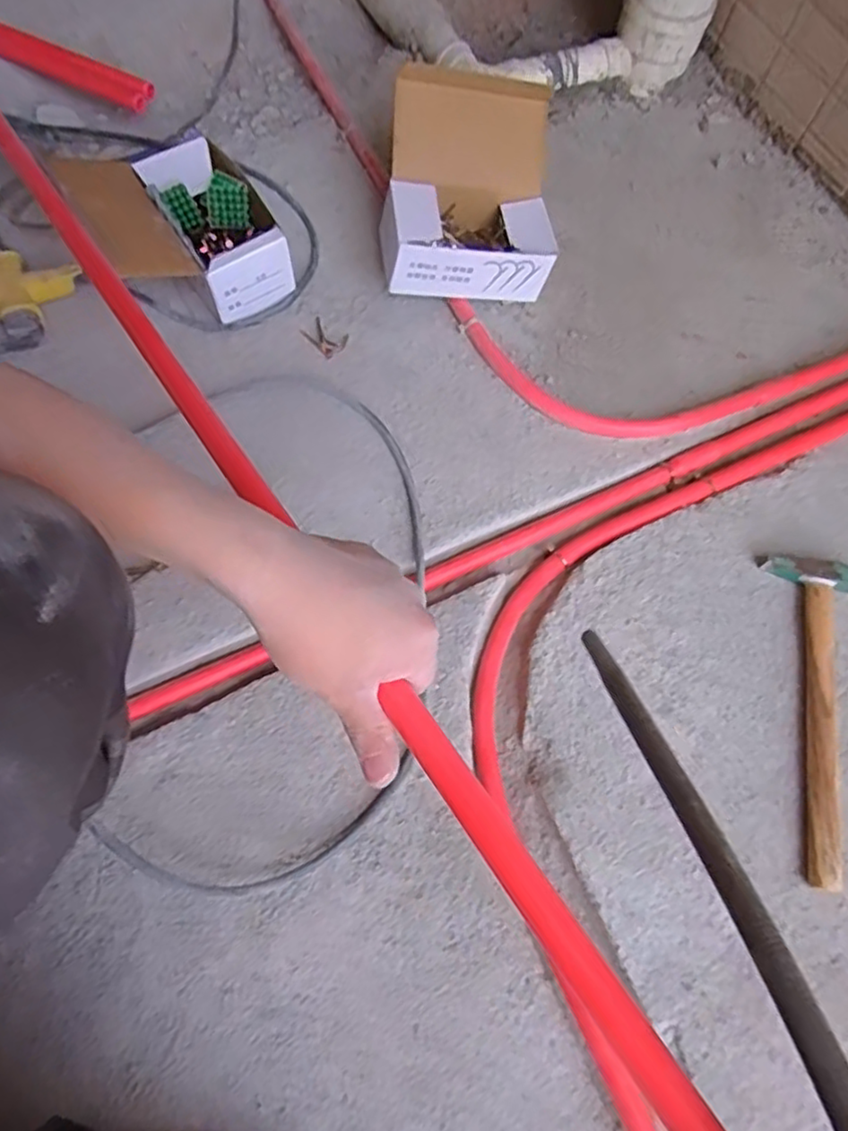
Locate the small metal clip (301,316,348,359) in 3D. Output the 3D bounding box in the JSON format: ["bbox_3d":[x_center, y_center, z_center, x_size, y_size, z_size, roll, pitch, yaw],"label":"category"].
[{"bbox_3d":[-0.115,-0.266,0.782,0.052,0.012,0.036,40,72,14],"label":"small metal clip"}]

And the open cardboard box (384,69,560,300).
[{"bbox_3d":[0.049,-0.412,0.752,0.194,0.173,0.160,-9,69,-6],"label":"open cardboard box"}]

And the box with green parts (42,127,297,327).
[{"bbox_3d":[-0.265,-0.359,0.744,0.188,0.139,0.193,-28,71,-12],"label":"box with green parts"}]

